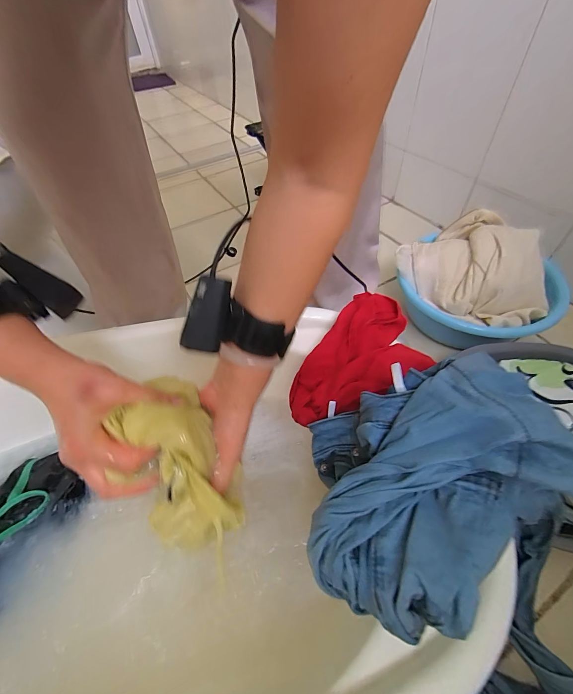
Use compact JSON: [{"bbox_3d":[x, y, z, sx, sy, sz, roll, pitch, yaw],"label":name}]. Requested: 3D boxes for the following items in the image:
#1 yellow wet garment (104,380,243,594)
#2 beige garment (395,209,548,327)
[{"bbox_3d":[-0.091,0.126,0.292,0.080,0.204,0.045,-15,18,-9],"label":"yellow wet garment"},{"bbox_3d":[0.375,-0.162,0.607,0.232,0.108,0.260,-24,54,-15],"label":"beige garment"}]

